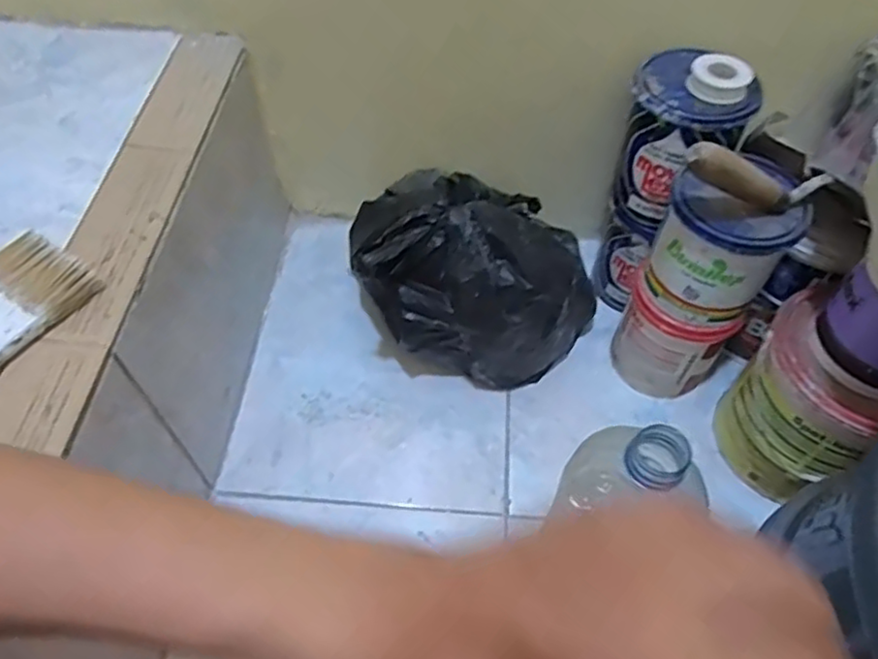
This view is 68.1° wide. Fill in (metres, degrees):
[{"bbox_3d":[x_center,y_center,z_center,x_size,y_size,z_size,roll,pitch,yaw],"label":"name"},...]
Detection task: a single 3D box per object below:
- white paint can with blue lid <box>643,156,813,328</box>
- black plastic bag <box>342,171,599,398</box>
[{"bbox_3d":[0.251,-0.077,0.582,0.102,0.114,0.099,0,54,0],"label":"white paint can with blue lid"},{"bbox_3d":[0.024,-0.043,0.668,0.257,0.206,0.147,16,56,11],"label":"black plastic bag"}]

